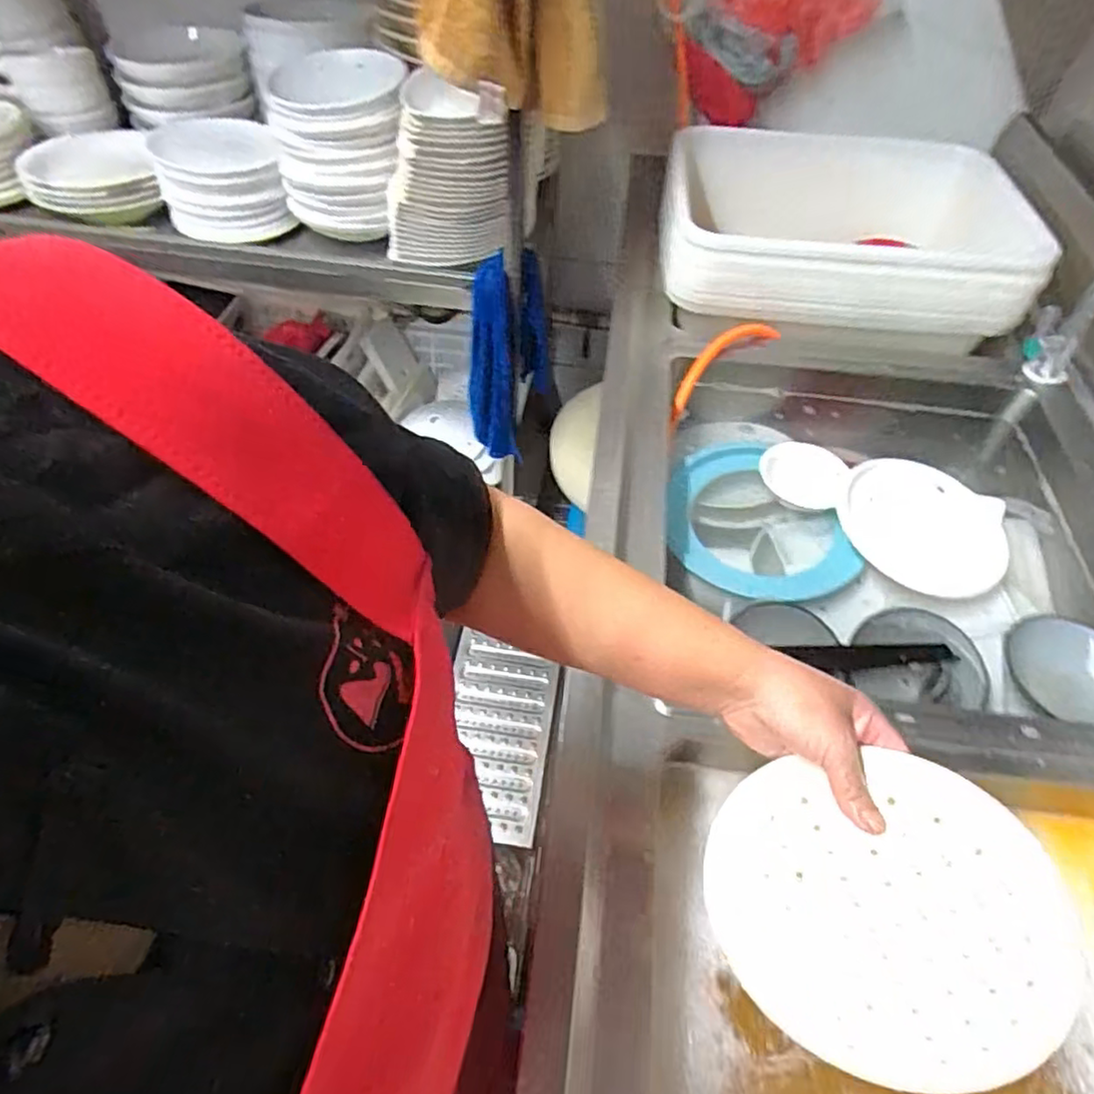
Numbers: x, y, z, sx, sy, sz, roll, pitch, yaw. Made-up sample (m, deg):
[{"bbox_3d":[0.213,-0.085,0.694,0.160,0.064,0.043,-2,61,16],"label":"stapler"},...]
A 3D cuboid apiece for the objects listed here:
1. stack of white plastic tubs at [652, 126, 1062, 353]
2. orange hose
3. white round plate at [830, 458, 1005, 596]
[{"bbox_3d":[0.456,-0.495,1.054,0.536,0.150,0.438,11,52,6],"label":"stack of white plastic tubs"},{"bbox_3d":[0.233,-0.247,0.929,0.219,0.019,0.057,-44,87,-6],"label":"orange hose"},{"bbox_3d":[0.459,-0.026,0.797,0.206,0.039,0.162,16,53,10],"label":"white round plate"}]

